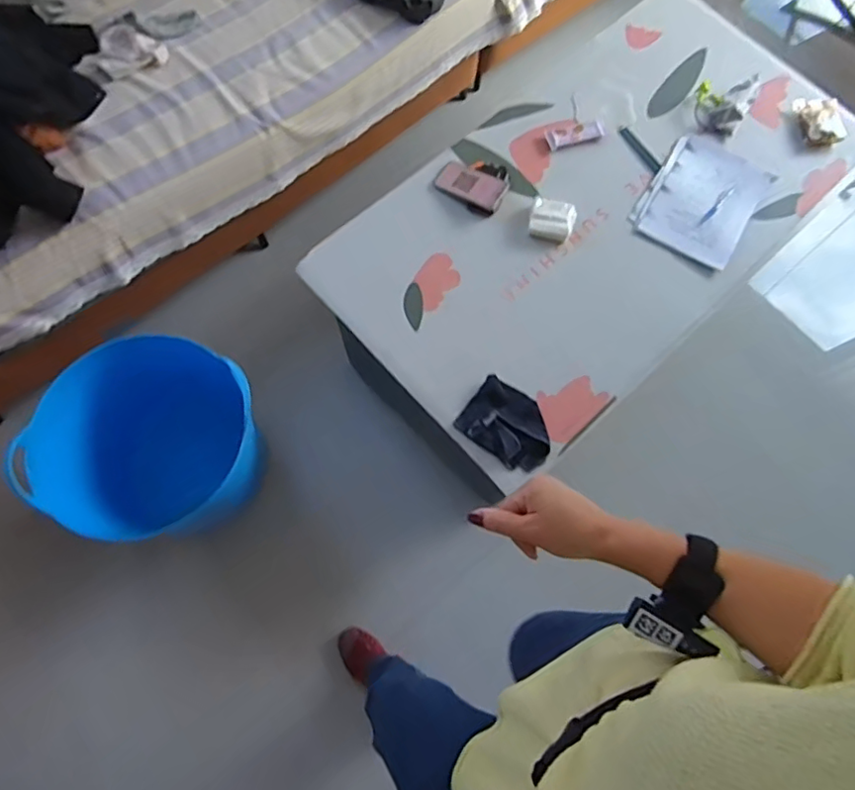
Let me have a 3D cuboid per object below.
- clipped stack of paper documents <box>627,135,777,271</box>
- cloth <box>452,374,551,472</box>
[{"bbox_3d":[0.675,-0.487,1.422,0.244,0.021,0.336,33,75,8],"label":"clipped stack of paper documents"},{"bbox_3d":[0.173,0.062,1.200,0.188,0.040,0.147,39,75,10],"label":"cloth"}]

